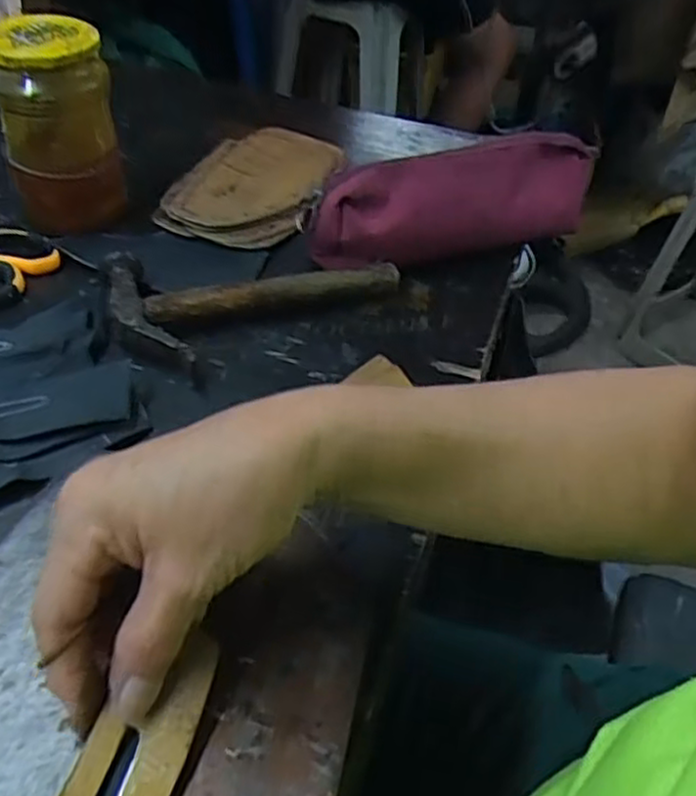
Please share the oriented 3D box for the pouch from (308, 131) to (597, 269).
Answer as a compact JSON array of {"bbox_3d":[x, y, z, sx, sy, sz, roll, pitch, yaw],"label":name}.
[{"bbox_3d":[0.084,-0.140,0.543,0.229,0.068,0.047,-15,48,-19],"label":"pouch"}]

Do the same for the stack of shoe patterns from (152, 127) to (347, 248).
[{"bbox_3d":[-0.074,-0.174,0.601,0.120,0.013,0.178,9,45,4],"label":"stack of shoe patterns"}]

